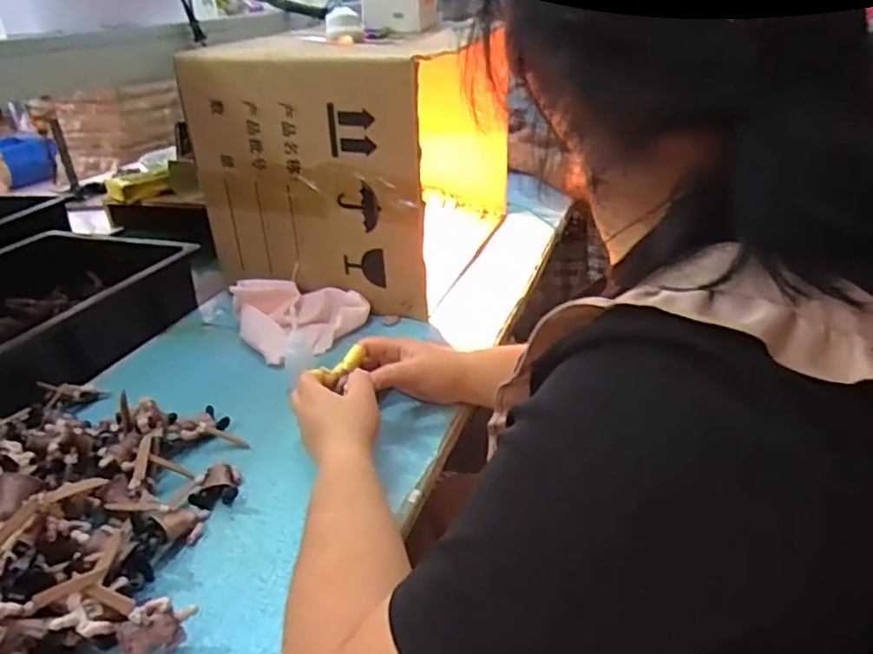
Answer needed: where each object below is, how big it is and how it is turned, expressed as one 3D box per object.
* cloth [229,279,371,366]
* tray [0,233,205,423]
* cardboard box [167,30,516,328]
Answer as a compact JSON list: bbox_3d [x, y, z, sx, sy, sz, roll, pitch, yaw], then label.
[{"bbox_3d":[-0.183,-0.017,0.815,0.147,0.072,0.151,22,37,40],"label":"cloth"},{"bbox_3d":[-0.551,0.005,0.785,0.380,0.084,0.424,7,29,21],"label":"tray"},{"bbox_3d":[-0.102,-0.244,0.951,0.304,0.333,0.401,5,29,18],"label":"cardboard box"}]

